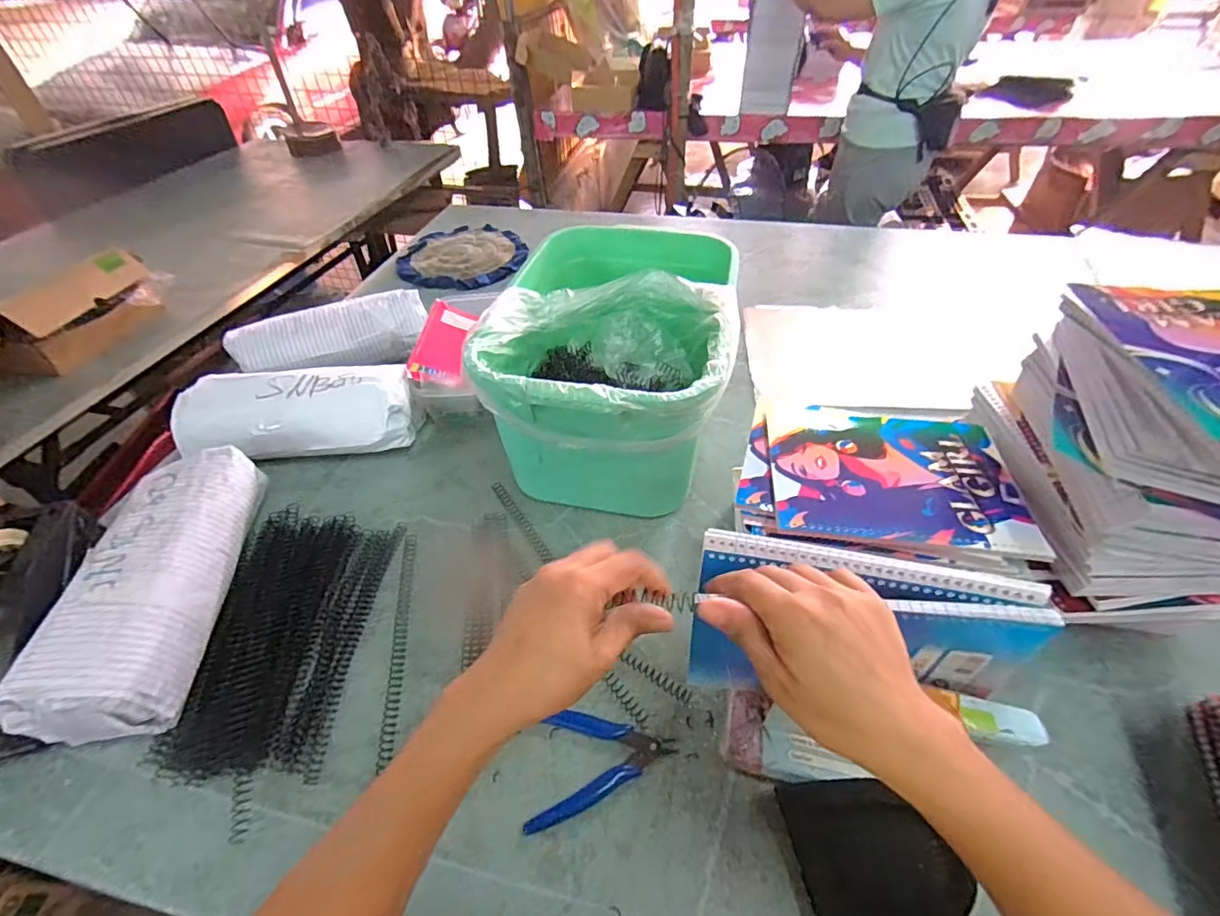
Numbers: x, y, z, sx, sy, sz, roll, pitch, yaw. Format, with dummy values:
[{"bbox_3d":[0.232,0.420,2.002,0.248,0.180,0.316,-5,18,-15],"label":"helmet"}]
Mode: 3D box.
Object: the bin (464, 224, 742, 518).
[{"bbox_3d":[0.008,-0.100,0.600,0.237,0.196,0.327,7,48,9],"label":"bin"}]

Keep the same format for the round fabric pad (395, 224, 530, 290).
[{"bbox_3d":[-0.293,-0.406,1.023,0.244,0.025,0.272,-20,49,-16],"label":"round fabric pad"}]

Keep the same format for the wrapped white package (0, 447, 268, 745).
[{"bbox_3d":[-0.417,0.112,0.482,0.108,0.074,0.259,-6,47,-3],"label":"wrapped white package"}]

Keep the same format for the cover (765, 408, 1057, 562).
[{"bbox_3d":[0.239,0.010,0.442,0.196,0.009,0.150,5,48,8],"label":"cover"}]

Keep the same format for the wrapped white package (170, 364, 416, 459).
[{"bbox_3d":[-0.383,-0.055,0.628,0.284,0.067,0.094,-3,47,0],"label":"wrapped white package"}]

